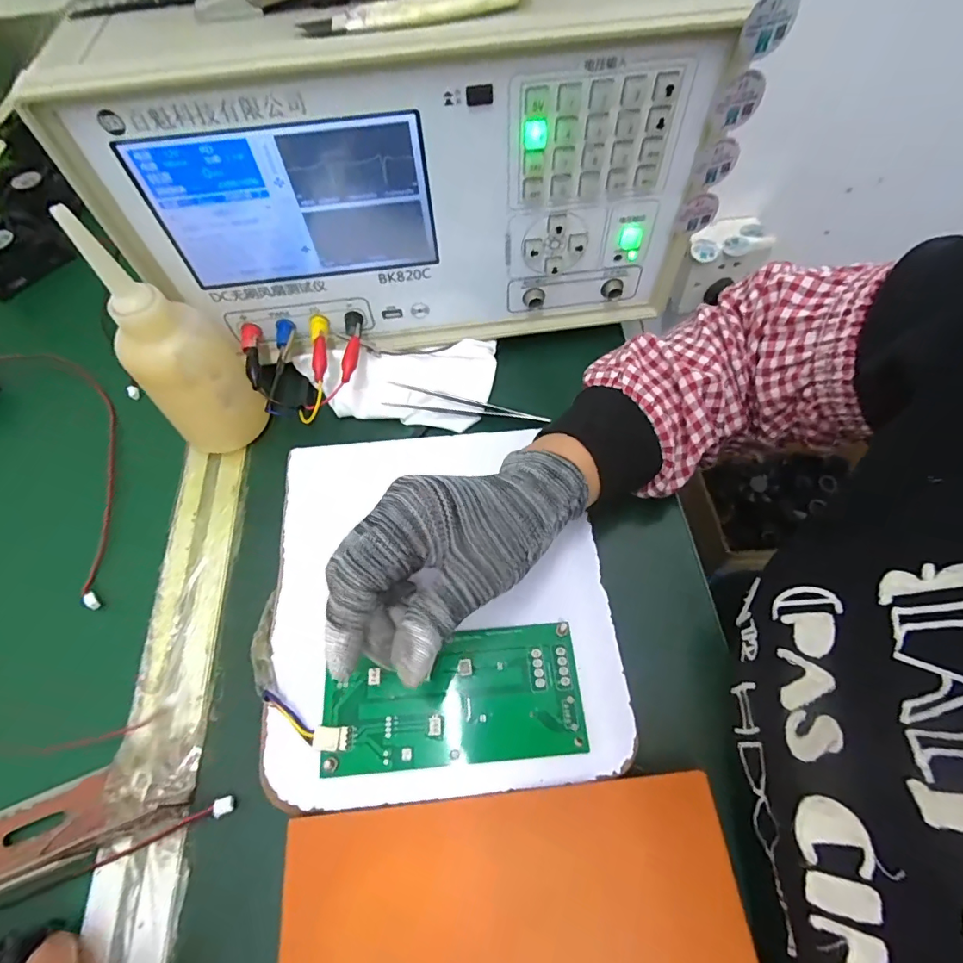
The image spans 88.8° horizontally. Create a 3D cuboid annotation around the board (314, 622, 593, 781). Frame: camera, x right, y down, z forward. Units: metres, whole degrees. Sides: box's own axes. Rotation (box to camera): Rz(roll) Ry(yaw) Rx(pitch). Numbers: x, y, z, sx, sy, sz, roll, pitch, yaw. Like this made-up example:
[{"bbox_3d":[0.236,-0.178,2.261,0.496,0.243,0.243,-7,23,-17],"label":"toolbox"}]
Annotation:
[{"bbox_3d":[-0.015,0.113,0.261,0.133,0.013,0.064,-5,60,0],"label":"board"}]

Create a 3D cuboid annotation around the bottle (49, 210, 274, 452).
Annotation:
[{"bbox_3d":[-0.194,-0.085,0.309,0.063,0.150,0.070,-36,65,-16],"label":"bottle"}]

